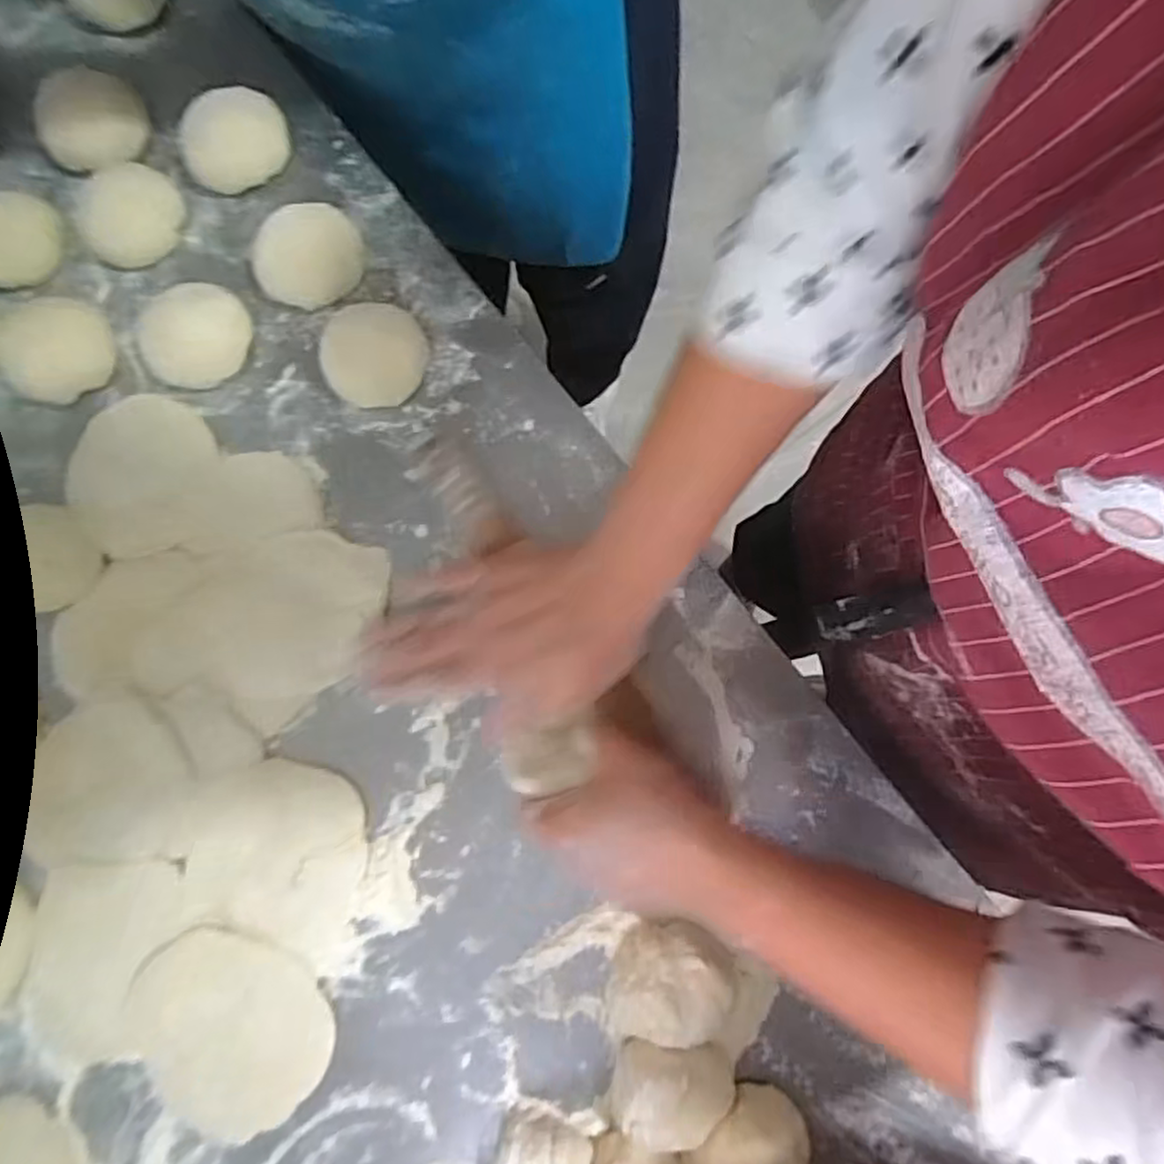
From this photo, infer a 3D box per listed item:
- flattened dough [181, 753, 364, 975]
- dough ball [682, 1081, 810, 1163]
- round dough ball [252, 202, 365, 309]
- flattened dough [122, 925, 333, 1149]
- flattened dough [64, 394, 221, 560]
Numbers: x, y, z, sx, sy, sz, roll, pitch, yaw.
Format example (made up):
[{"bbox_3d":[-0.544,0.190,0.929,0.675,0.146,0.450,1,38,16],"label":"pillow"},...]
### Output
[{"bbox_3d":[-0.174,0.154,0.402,0.100,0.006,0.097,19,80,-4],"label":"flattened dough"},{"bbox_3d":[0.084,0.290,0.355,0.061,0.035,0.048,-41,81,-7],"label":"dough ball"},{"bbox_3d":[-0.180,-0.214,0.465,0.070,0.030,0.057,-33,80,-5],"label":"round dough ball"},{"bbox_3d":[-0.195,0.245,0.386,0.097,0.005,0.107,-43,81,-7],"label":"flattened dough"},{"bbox_3d":[-0.279,-0.068,0.449,0.092,0.006,0.109,-40,81,-7],"label":"flattened dough"}]

